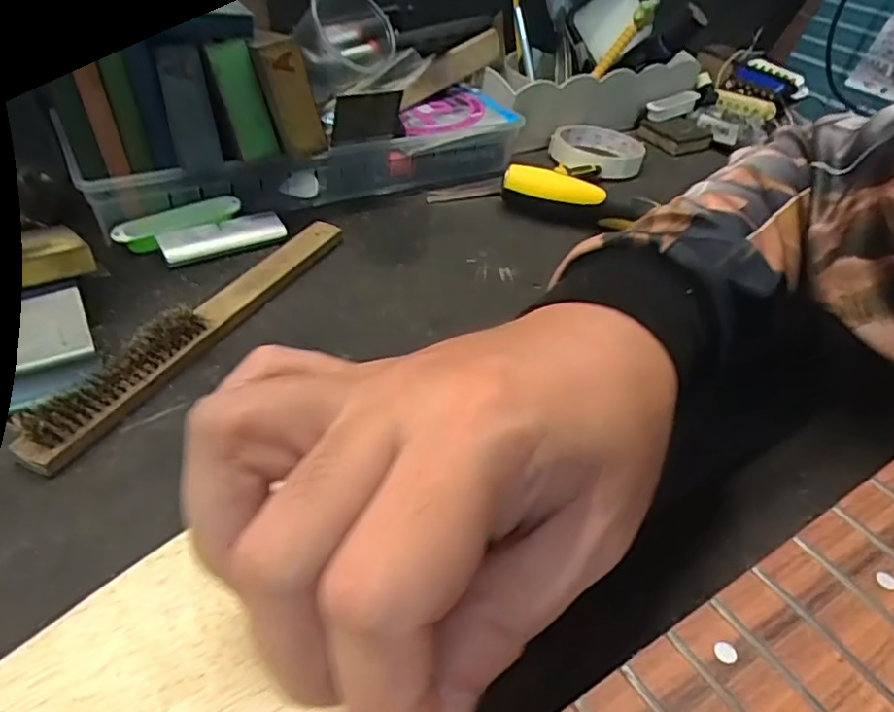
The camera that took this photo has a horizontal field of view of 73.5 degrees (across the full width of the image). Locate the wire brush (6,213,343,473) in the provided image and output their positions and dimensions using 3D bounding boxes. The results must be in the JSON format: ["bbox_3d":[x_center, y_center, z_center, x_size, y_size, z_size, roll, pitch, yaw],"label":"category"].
[{"bbox_3d":[-0.130,-0.022,0.332,0.022,0.026,0.225,21,42,16],"label":"wire brush"}]

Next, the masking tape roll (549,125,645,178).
[{"bbox_3d":[0.141,-0.191,0.563,0.087,0.022,0.090,4,40,-4],"label":"masking tape roll"}]

